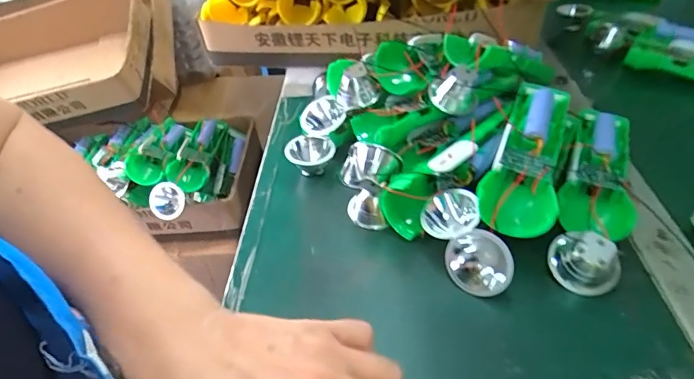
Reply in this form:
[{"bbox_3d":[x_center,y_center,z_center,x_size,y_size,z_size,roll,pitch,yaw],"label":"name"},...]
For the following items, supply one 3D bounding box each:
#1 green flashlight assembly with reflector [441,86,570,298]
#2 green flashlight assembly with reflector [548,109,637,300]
[{"bbox_3d":[0.133,-0.015,0.323,0.057,0.042,0.202,18,59,24],"label":"green flashlight assembly with reflector"},{"bbox_3d":[0.200,-0.005,0.342,0.054,0.036,0.200,19,47,24],"label":"green flashlight assembly with reflector"}]

